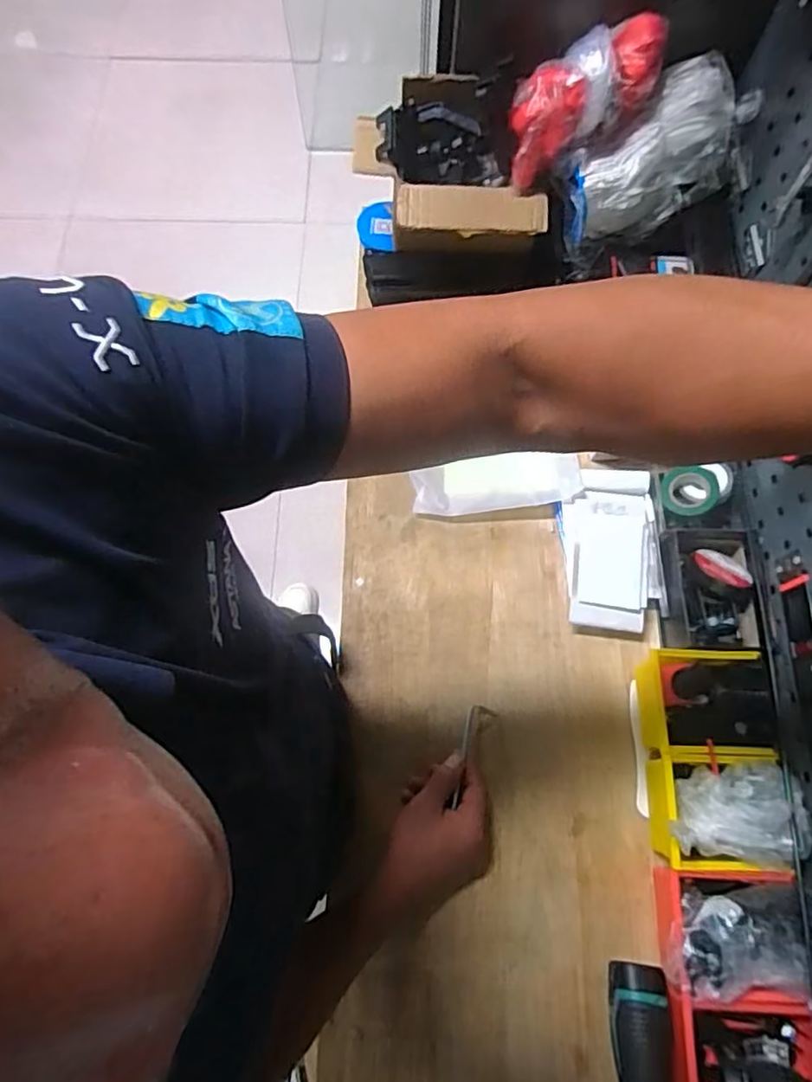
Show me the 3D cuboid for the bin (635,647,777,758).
[{"bbox_3d":[0.324,0.177,0.669,0.133,0.068,0.114,1,70,0],"label":"bin"}]

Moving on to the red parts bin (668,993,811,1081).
[{"bbox_3d":[0.308,0.472,0.568,0.145,0.071,0.111,1,70,0],"label":"red parts bin"}]

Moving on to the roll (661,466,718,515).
[{"bbox_3d":[0.332,-0.058,0.726,0.062,0.013,0.062,-4,73,13],"label":"roll"}]

